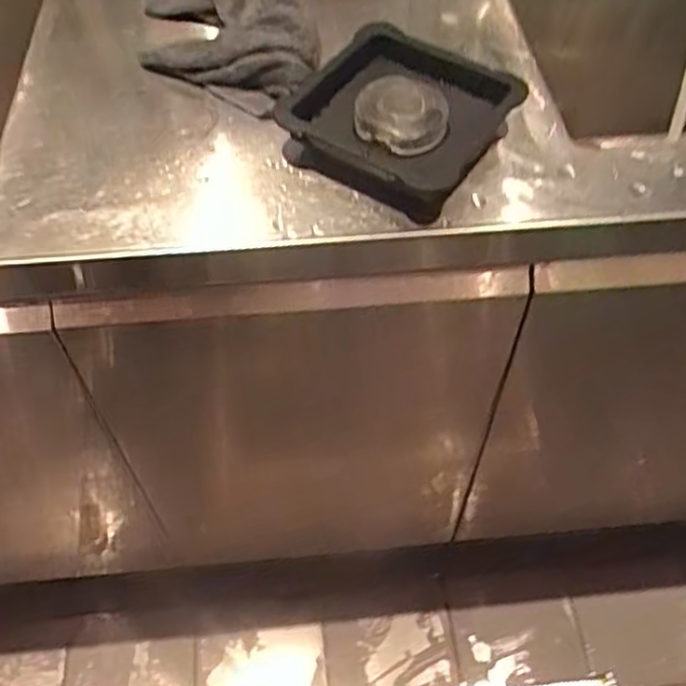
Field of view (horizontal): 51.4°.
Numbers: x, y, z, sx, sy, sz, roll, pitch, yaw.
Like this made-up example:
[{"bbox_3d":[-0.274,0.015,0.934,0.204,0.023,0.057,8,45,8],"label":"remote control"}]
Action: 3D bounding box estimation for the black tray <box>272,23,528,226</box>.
[{"bbox_3d":[0.048,-0.191,0.579,0.169,0.035,0.174,31,60,21],"label":"black tray"}]

